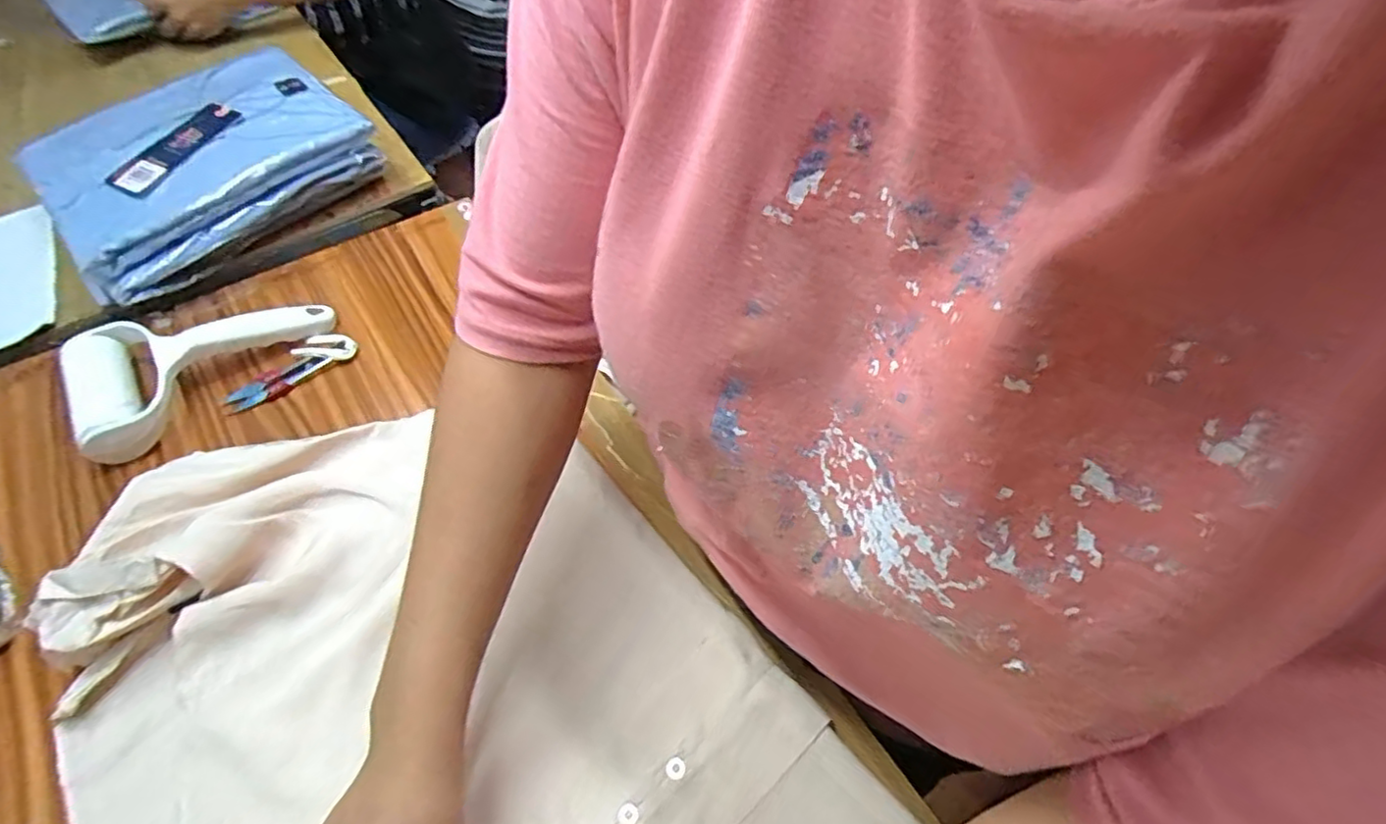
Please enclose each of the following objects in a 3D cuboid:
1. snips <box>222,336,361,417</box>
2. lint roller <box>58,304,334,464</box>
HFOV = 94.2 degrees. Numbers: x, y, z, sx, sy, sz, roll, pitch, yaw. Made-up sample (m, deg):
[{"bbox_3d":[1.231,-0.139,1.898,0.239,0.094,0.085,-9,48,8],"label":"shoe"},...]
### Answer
[{"bbox_3d":[-0.335,-0.038,0.532,0.104,0.012,0.039,-34,62,-22],"label":"snips"},{"bbox_3d":[-0.410,-0.052,0.521,0.107,0.045,0.189,32,60,20],"label":"lint roller"}]

